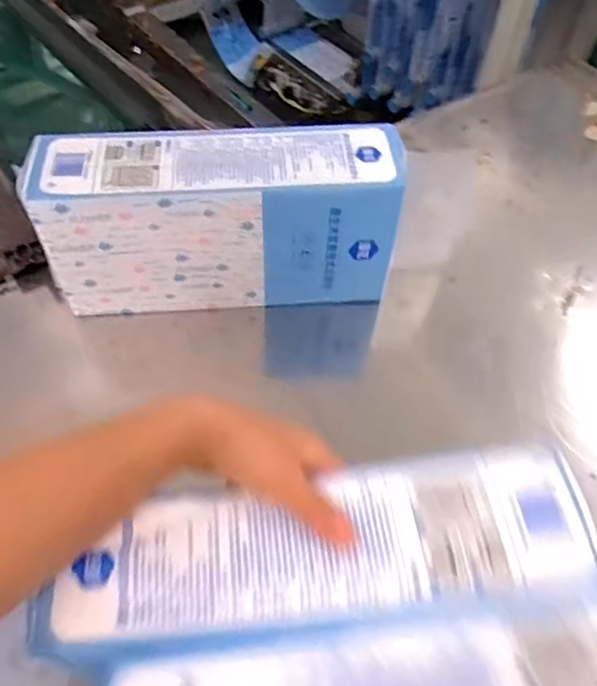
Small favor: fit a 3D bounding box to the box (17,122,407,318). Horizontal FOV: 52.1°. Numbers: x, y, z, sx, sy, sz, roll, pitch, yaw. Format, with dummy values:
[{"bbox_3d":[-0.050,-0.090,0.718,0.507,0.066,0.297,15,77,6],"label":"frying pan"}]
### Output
[{"bbox_3d":[-0.074,-0.119,0.604,0.324,0.158,0.093,-2,55,-4],"label":"box"}]

